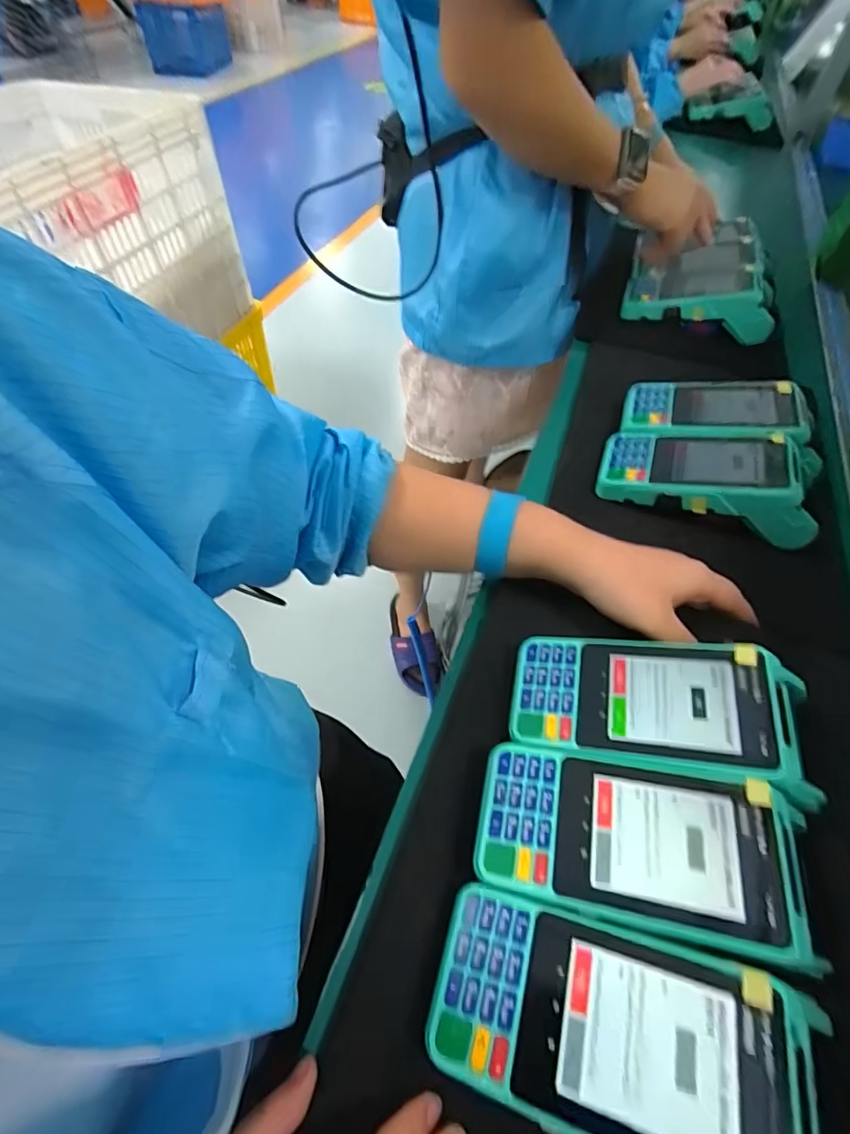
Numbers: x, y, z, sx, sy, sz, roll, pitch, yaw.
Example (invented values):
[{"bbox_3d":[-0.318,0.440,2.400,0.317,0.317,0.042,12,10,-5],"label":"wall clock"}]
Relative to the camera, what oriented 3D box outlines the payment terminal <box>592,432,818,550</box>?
[{"bbox_3d":[0.246,-0.083,0.434,0.170,0.054,0.086,18,56,8],"label":"payment terminal"}]

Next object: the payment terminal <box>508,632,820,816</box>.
[{"bbox_3d":[0.134,0.084,0.304,0.155,0.028,0.075,3,53,22],"label":"payment terminal"}]

